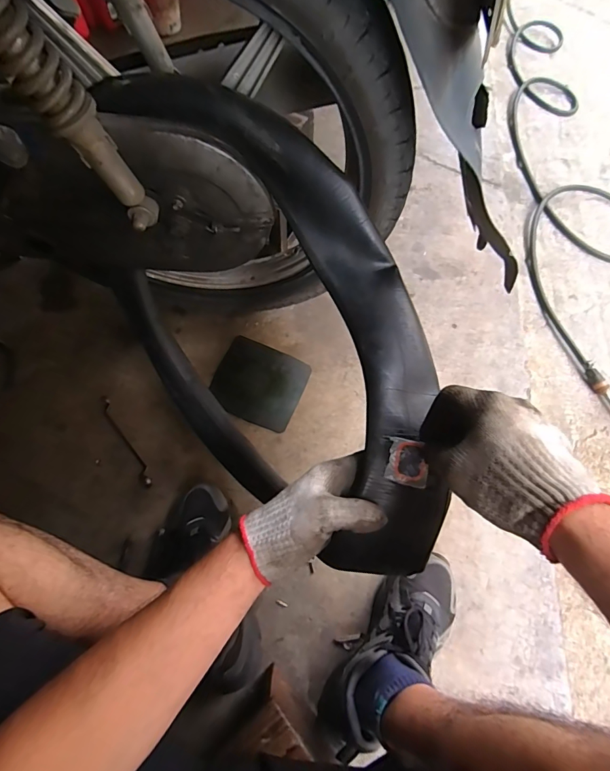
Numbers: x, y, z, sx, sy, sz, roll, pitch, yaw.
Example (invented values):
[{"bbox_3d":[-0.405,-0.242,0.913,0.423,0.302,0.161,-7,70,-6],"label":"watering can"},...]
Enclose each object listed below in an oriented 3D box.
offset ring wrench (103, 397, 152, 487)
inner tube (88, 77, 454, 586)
[{"bbox_3d":[-0.314,0.095,0.686,0.019,0.008,0.191,-32,71,-14],"label":"offset ring wrench"},{"bbox_3d":[-0.034,-0.042,0.480,0.511,0.376,0.279,40,72,15],"label":"inner tube"}]

